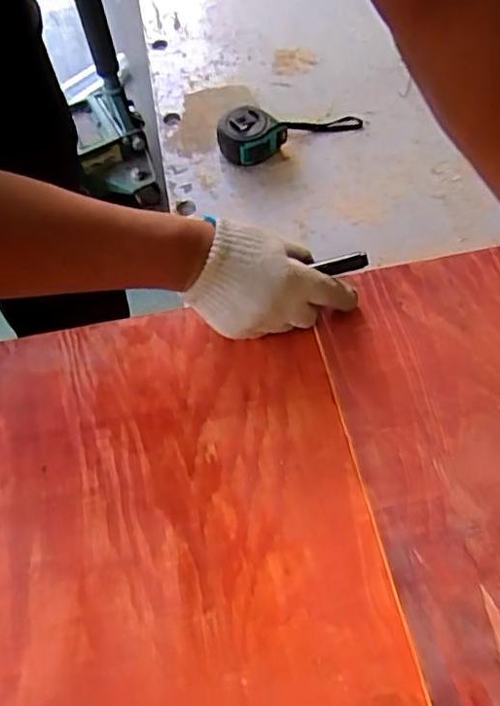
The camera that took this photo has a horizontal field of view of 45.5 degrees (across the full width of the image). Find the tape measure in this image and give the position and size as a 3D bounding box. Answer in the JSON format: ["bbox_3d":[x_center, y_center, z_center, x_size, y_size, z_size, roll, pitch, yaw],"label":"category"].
[{"bbox_3d":[0.052,-0.265,0.706,0.179,0.046,0.060,-12,62,-5],"label":"tape measure"}]

